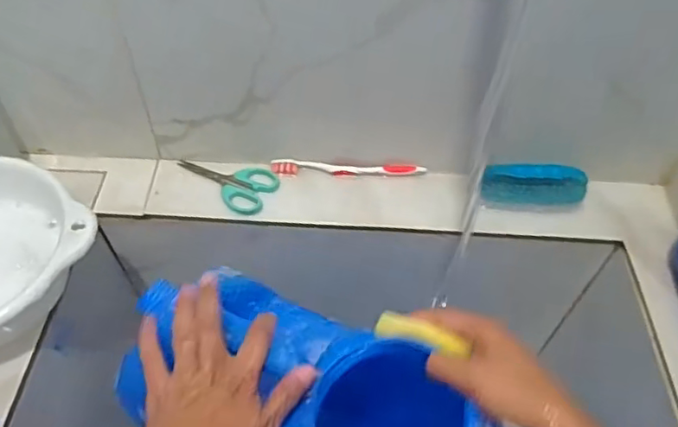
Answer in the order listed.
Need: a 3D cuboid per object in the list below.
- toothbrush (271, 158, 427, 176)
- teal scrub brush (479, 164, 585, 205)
[{"bbox_3d":[0.010,-0.053,0.672,0.176,0.012,0.020,4,52,0],"label":"toothbrush"},{"bbox_3d":[0.216,-0.033,0.637,0.119,0.038,0.028,-1,52,-3],"label":"teal scrub brush"}]

